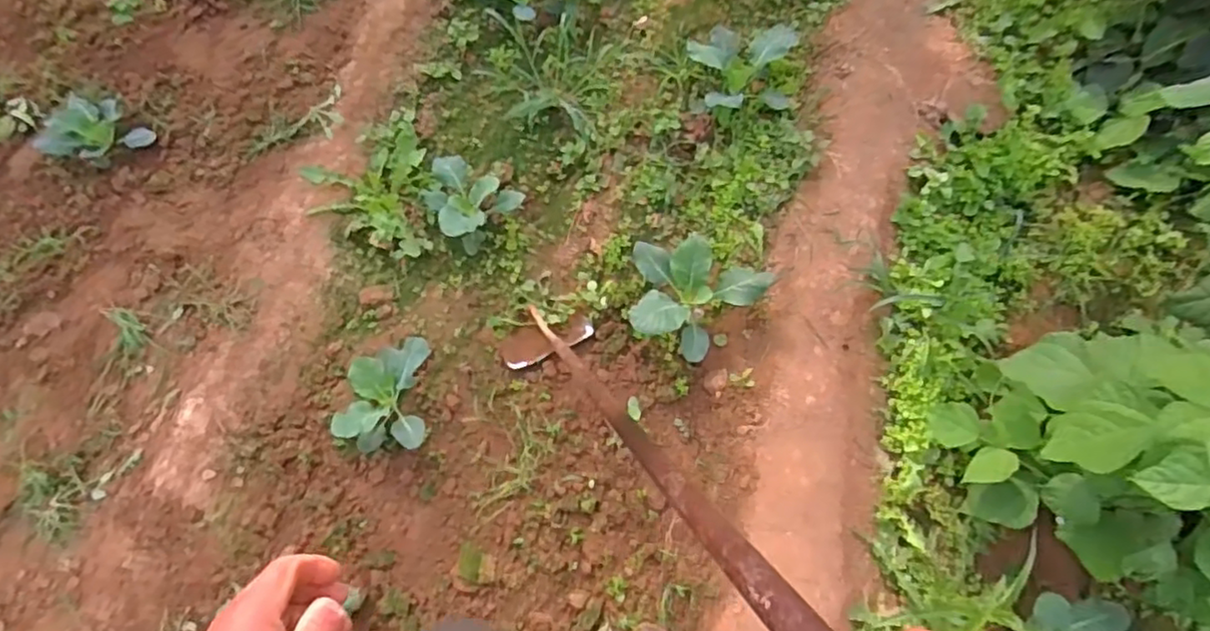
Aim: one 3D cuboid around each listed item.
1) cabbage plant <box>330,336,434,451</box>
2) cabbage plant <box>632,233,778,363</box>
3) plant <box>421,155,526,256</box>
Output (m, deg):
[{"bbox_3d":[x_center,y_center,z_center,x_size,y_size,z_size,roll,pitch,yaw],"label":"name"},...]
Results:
[{"bbox_3d":[-0.485,0.177,1.498,0.179,0.137,0.237,0,73,2],"label":"cabbage plant"},{"bbox_3d":[0.205,-0.036,1.532,0.311,0.151,0.252,16,74,6],"label":"cabbage plant"},{"bbox_3d":[-0.357,-0.285,1.637,0.252,0.130,0.196,32,77,11],"label":"plant"}]

